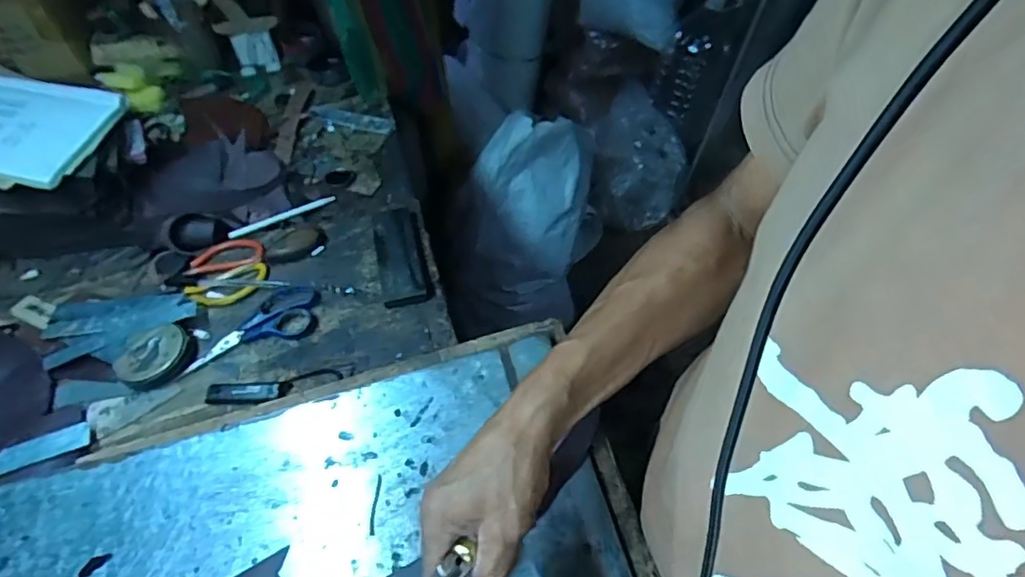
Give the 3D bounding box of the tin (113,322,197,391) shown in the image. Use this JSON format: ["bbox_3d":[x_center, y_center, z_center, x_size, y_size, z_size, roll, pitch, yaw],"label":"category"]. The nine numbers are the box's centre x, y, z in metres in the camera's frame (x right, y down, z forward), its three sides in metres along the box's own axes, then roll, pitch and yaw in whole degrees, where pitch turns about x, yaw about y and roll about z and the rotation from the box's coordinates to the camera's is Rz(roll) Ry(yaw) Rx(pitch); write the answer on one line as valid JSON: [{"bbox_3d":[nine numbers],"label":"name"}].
[{"bbox_3d":[-0.394,0.075,0.629,0.069,0.025,0.066,-11,54,-6],"label":"tin"}]

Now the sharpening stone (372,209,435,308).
[{"bbox_3d":[-0.138,-0.043,0.697,0.057,0.021,0.150,-13,54,-8],"label":"sharpening stone"}]

